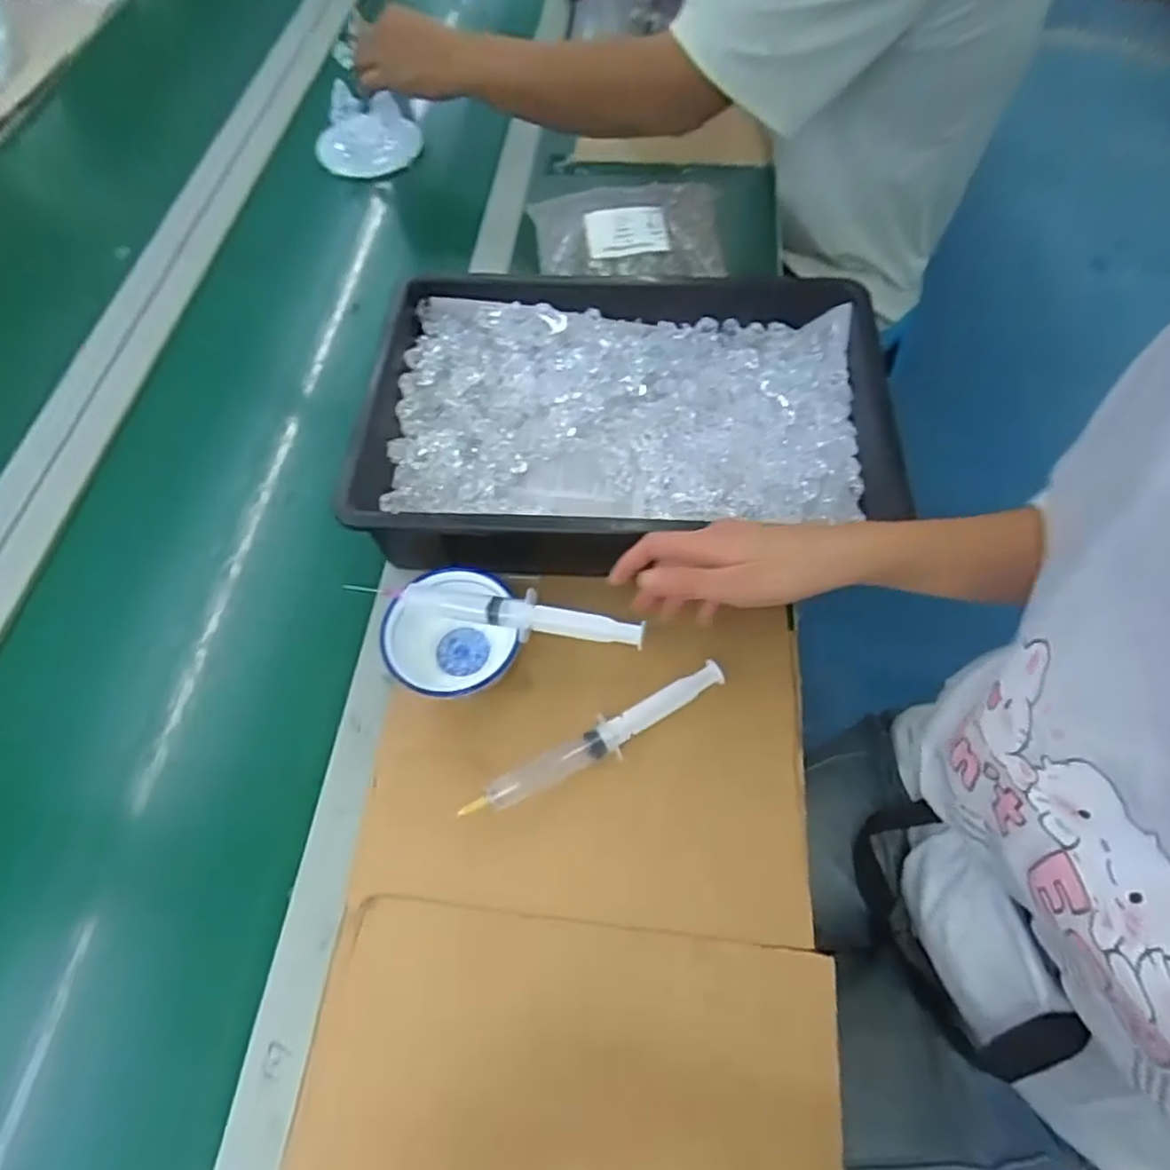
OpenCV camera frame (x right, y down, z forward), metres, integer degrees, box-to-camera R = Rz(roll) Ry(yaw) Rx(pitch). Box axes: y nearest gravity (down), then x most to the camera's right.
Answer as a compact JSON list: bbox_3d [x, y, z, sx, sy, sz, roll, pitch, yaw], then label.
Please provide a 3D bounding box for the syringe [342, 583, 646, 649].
[{"bbox_3d":[-0.062,0.017,0.474,0.208,0.032,0.027,15,63,10],"label":"syringe"}]

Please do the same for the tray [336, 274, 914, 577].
[{"bbox_3d":[0.039,-0.127,0.561,0.422,0.081,0.289,0,62,2],"label":"tray"}]

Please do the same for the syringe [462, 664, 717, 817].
[{"bbox_3d":[0.010,0.108,0.473,0.198,0.015,0.025,-30,65,-14],"label":"syringe"}]

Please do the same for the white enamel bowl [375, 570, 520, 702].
[{"bbox_3d":[-0.095,0.040,0.491,0.090,0.046,0.093,-1,62,1],"label":"white enamel bowl"}]

